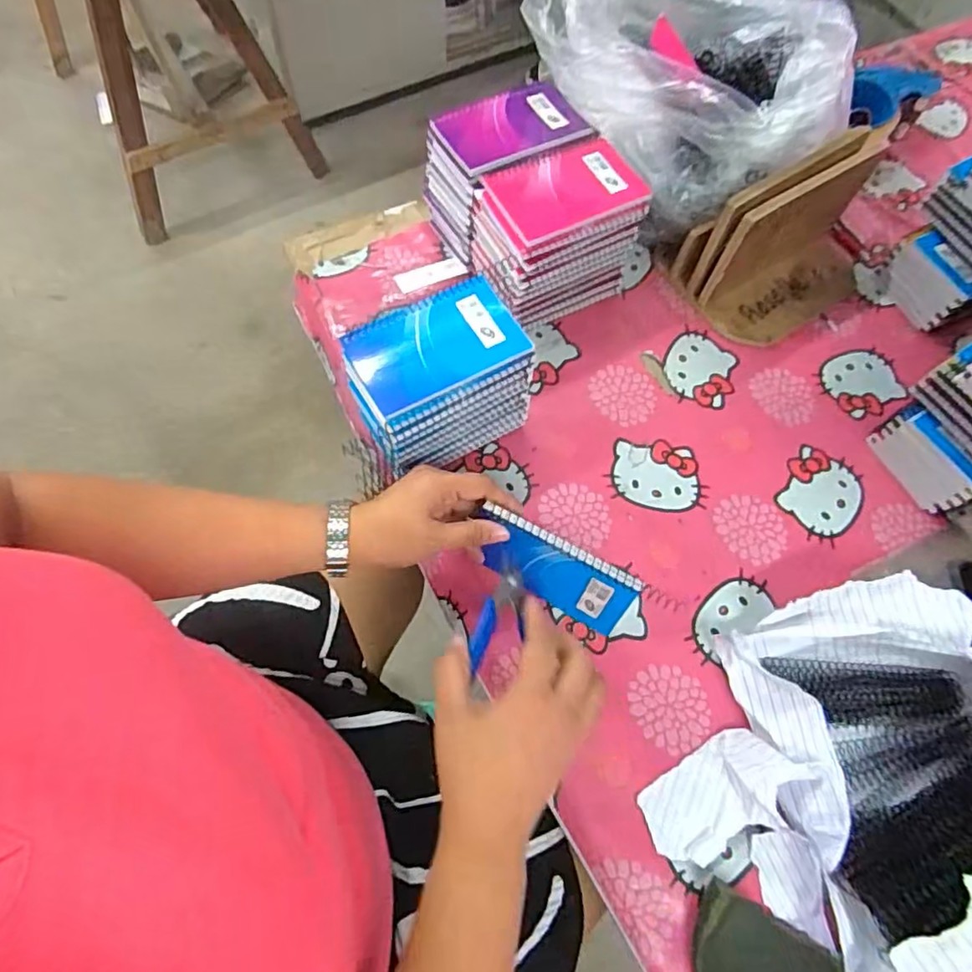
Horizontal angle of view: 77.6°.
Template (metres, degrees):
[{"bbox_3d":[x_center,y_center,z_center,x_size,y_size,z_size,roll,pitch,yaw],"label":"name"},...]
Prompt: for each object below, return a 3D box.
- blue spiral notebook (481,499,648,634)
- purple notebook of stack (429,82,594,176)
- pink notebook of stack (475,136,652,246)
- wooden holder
[{"bbox_3d":[0.052,0.070,0.471,0.123,0.080,0.011,27,47,8],"label":"blue spiral notebook"},{"bbox_3d":[0.025,-0.339,0.575,0.130,0.018,0.080,-27,68,-9],"label":"purple notebook of stack"},{"bbox_3d":[0.073,-0.268,0.548,0.130,0.016,0.086,-25,71,-12],"label":"pink notebook of stack"},{"bbox_3d":[0.311,-0.242,0.600,0.197,0.124,0.118,-27,71,-13],"label":"wooden holder"}]

